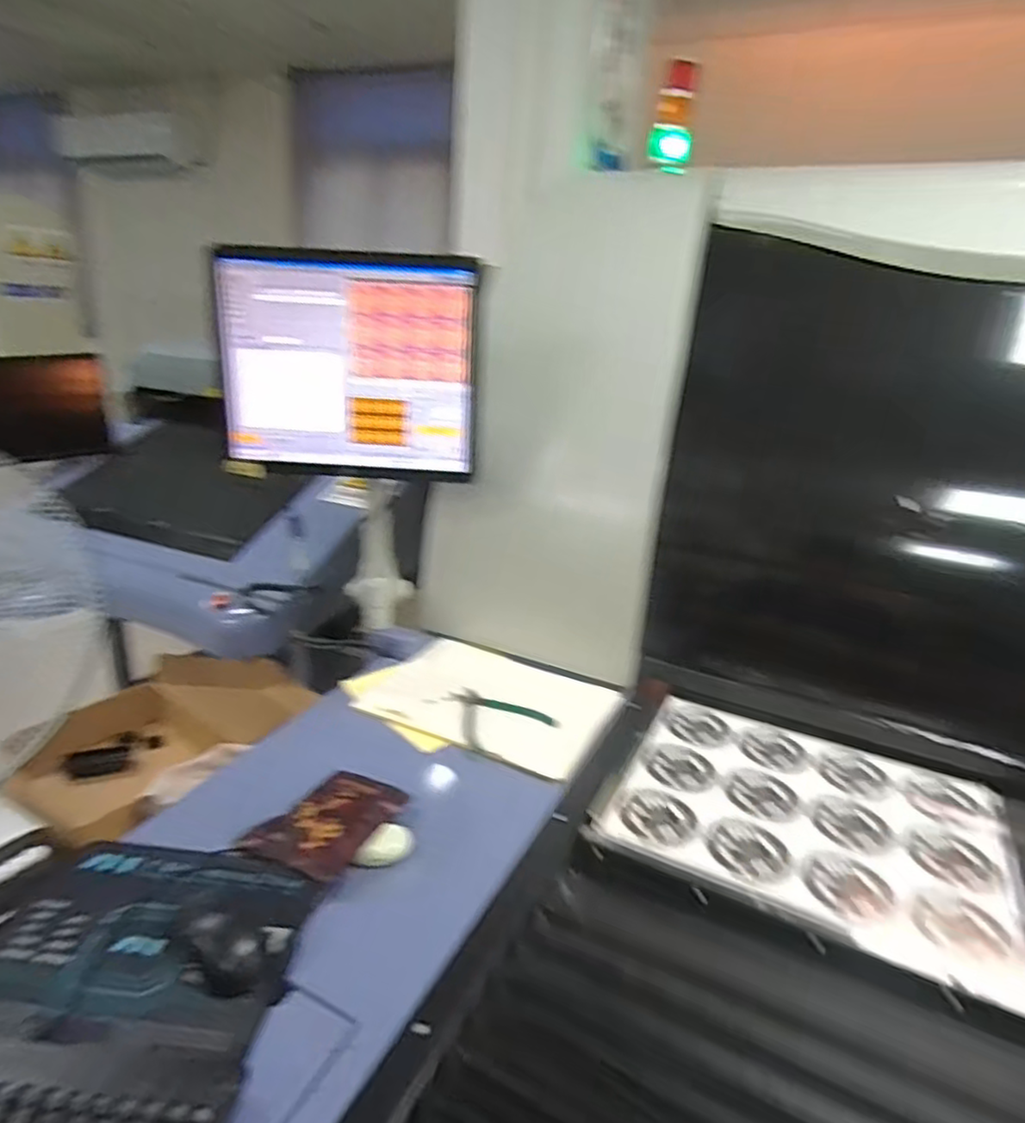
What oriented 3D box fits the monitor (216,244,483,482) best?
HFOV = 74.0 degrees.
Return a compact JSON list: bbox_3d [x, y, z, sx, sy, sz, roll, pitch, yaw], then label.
[{"bbox_3d":[-0.229,-0.278,0.977,0.358,0.302,0.059,5,20,1],"label":"monitor"}]

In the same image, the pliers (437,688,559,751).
[{"bbox_3d":[-0.023,0.211,0.944,0.125,0.013,0.126,-8,23,-31],"label":"pliers"}]

